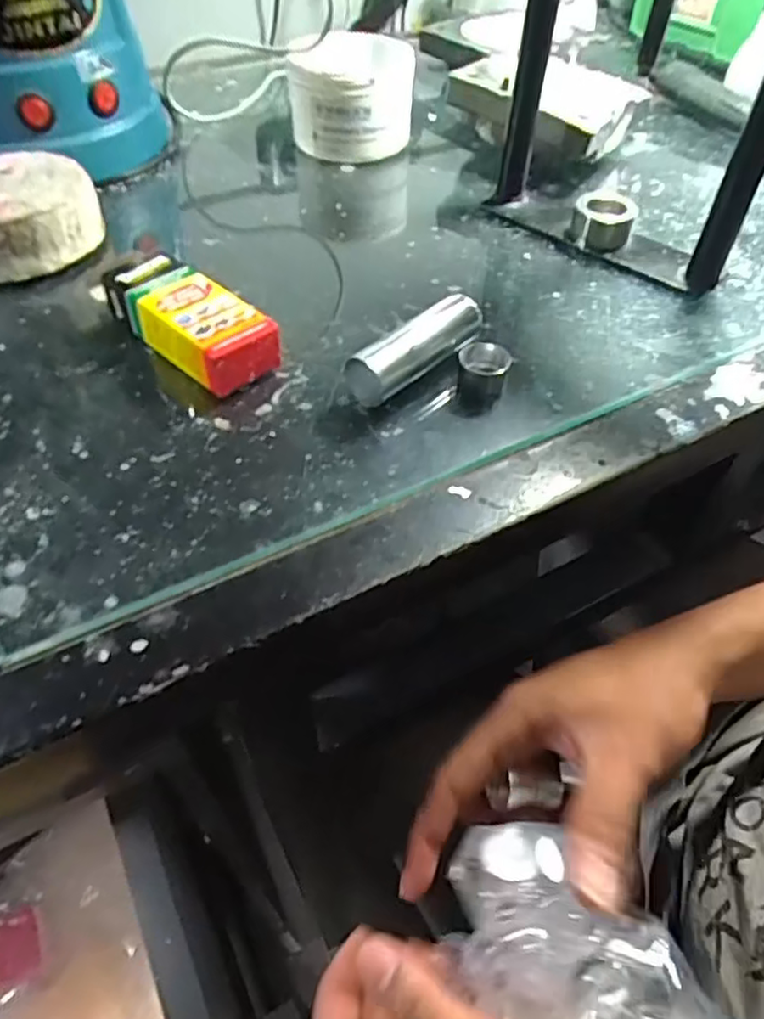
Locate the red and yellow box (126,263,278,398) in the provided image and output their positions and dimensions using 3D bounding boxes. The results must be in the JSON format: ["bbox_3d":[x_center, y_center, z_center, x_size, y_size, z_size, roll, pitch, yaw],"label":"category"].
[{"bbox_3d":[-0.091,-0.091,0.328,0.078,0.027,0.039,38,59,27],"label":"red and yellow box"}]

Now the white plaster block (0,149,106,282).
[{"bbox_3d":[-0.209,-0.176,0.387,0.077,0.041,0.092,-11,51,-10],"label":"white plaster block"}]

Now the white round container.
[{"bbox_3d":[-0.022,-0.313,0.485,0.088,0.064,0.090,1,50,-1],"label":"white round container"}]

